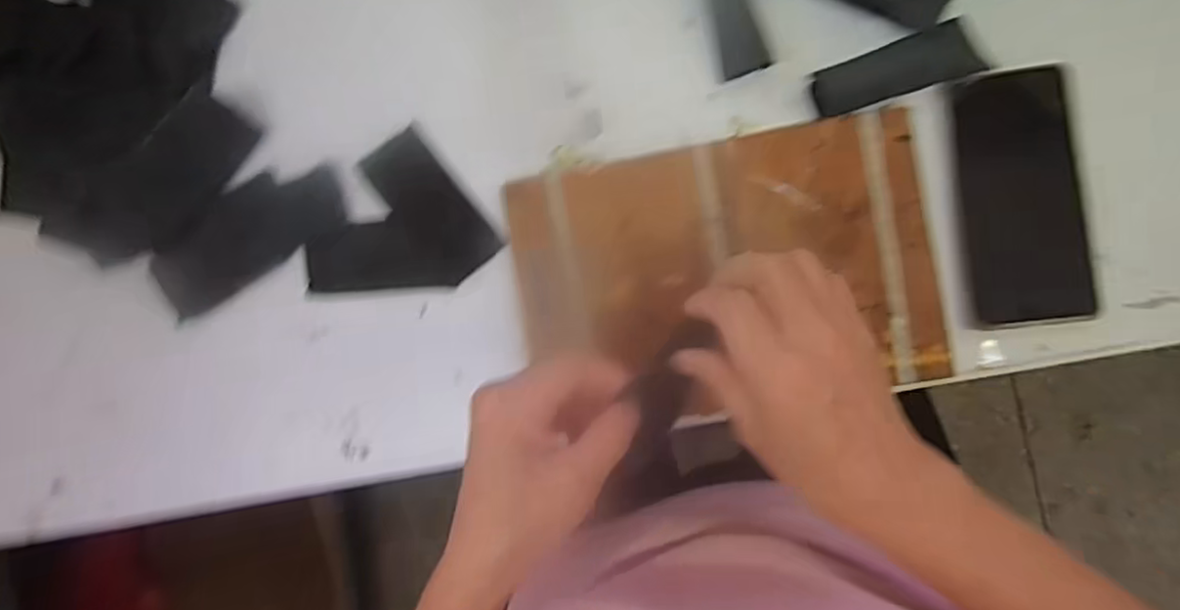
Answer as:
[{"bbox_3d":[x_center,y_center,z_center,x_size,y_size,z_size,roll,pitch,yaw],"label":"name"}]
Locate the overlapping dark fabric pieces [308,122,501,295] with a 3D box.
[{"bbox_3d":[-0.145,-0.049,0.467,0.130,0.009,0.112,-38,85,6],"label":"overlapping dark fabric pieces"}]

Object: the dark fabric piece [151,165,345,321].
[{"bbox_3d":[-0.255,-0.054,0.475,0.153,0.013,0.064,-30,86,7],"label":"dark fabric piece"}]

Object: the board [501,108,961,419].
[{"bbox_3d":[0.086,-0.022,0.425,0.269,0.014,0.173,-9,88,8],"label":"board"}]

